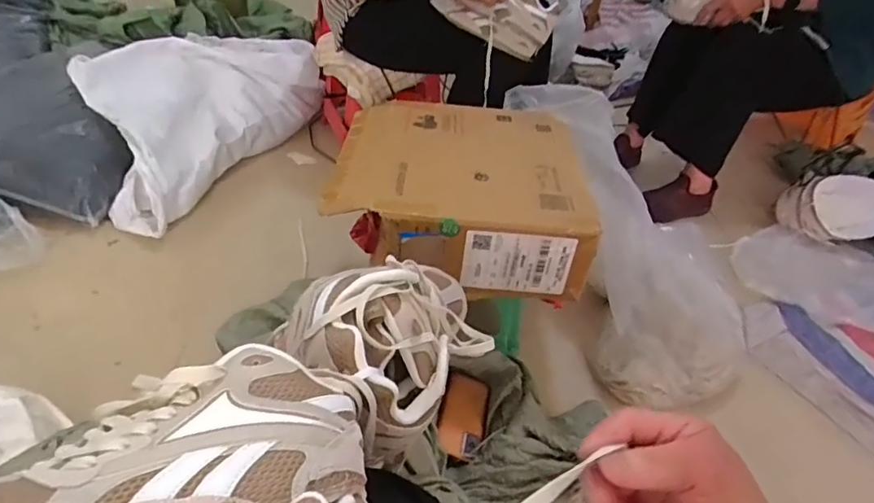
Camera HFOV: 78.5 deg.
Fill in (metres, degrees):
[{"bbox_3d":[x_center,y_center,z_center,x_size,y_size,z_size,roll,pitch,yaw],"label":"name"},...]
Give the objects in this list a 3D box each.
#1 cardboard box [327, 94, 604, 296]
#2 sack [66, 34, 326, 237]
[{"bbox_3d":[0.044,-0.119,0.901,0.398,0.134,0.388,8,40,0],"label":"cardboard box"},{"bbox_3d":[-0.615,-0.386,1.407,0.367,0.239,0.772,19,41,13],"label":"sack"}]

